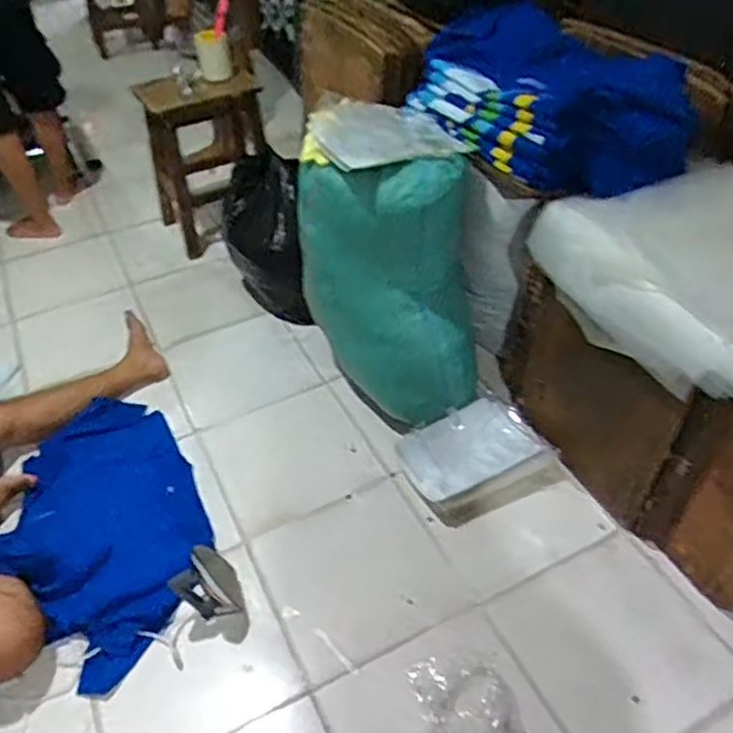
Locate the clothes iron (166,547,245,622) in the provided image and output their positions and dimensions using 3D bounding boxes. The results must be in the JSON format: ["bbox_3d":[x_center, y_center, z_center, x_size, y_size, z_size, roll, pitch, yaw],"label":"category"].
[{"bbox_3d":[-0.334,0.473,1.461,0.130,0.171,0.104,-30,50,-23],"label":"clothes iron"}]

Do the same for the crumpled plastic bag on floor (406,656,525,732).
[{"bbox_3d":[0.198,0.658,1.319,0.184,0.044,0.192,-15,46,-11],"label":"crumpled plastic bag on floor"}]

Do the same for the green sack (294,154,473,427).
[{"bbox_3d":[0.065,-0.175,1.754,0.435,0.656,0.315,-7,45,-2],"label":"green sack"}]

